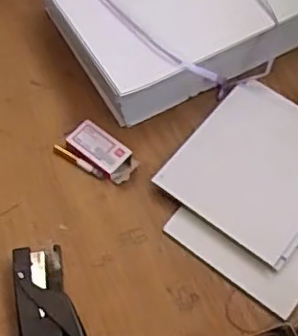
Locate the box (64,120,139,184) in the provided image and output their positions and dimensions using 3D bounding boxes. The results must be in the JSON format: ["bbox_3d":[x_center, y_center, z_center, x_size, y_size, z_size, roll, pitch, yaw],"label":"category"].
[{"bbox_3d":[-0.053,-0.018,0.669,0.083,0.020,0.039,34,66,16],"label":"box"}]

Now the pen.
[{"bbox_3d":[-0.081,-0.007,0.673,0.069,0.007,0.009,30,65,15],"label":"pen"}]

